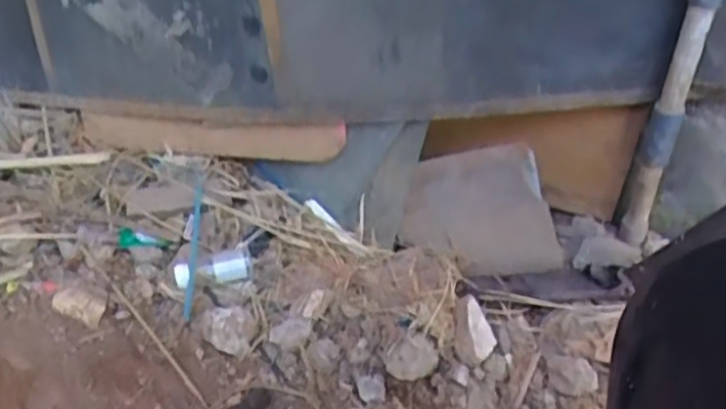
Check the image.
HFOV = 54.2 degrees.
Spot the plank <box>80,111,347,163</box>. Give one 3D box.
[{"bbox_3d":[-0.234,-0.100,1.038,0.455,0.066,0.024,6,37,26],"label":"plank"}]

